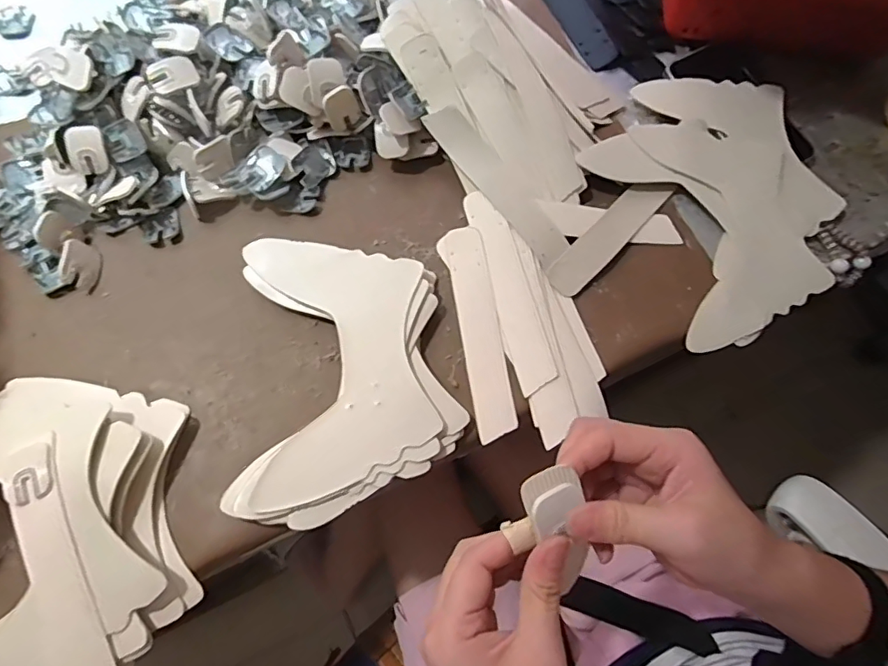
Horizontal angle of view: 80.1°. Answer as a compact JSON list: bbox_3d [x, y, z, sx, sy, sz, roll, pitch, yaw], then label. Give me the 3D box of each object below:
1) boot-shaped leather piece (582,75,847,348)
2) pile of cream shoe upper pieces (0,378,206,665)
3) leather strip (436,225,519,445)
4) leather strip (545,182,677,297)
[{"bbox_3d":[0.255,-0.129,0.488,0.207,0.018,0.259,-17,70,-8],"label":"boot-shaped leather piece"},{"bbox_3d":[-0.267,0.137,0.362,0.163,0.038,0.226,-12,70,-6],"label":"pile of cream shoe upper pieces"},{"bbox_3d":[0.029,-0.005,0.444,0.037,0.005,0.182,-12,72,-1],"label":"leather strip"},{"bbox_3d":[0.151,-0.090,0.474,0.035,0.008,0.154,46,72,0],"label":"leather strip"}]

